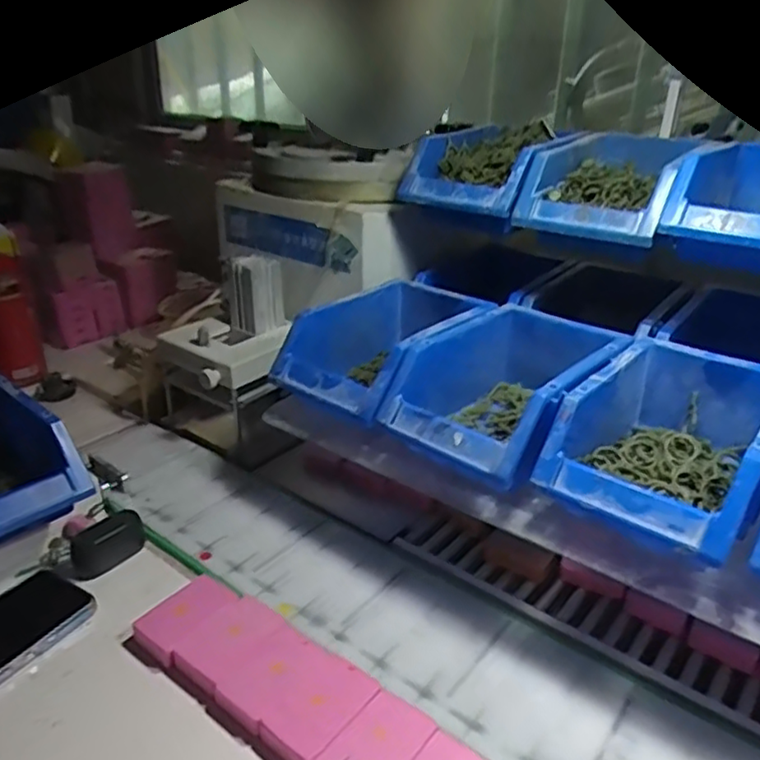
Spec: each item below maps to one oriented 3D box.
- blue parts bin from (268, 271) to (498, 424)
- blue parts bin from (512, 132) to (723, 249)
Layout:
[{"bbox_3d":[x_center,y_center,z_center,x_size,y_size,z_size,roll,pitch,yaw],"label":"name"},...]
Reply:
[{"bbox_3d":[0.012,-0.032,0.613,0.130,0.073,0.201,22,33,37],"label":"blue parts bin"},{"bbox_3d":[0.222,-0.181,0.604,0.122,0.059,0.194,20,32,34],"label":"blue parts bin"}]

